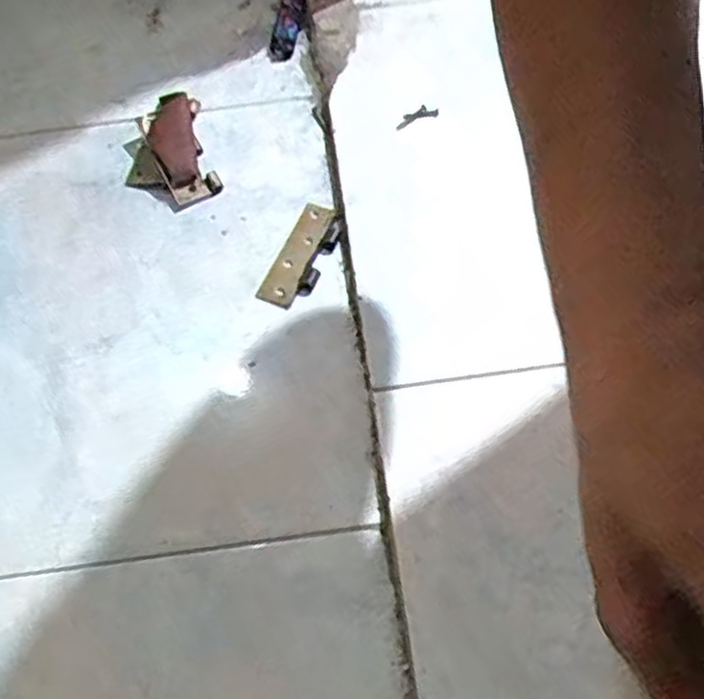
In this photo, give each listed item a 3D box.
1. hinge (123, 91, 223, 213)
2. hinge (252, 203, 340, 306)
[{"bbox_3d":[-0.161,-0.170,0.648,0.073,0.029,0.103,-18,63,-5],"label":"hinge"},{"bbox_3d":[-0.040,-0.078,0.604,0.044,0.008,0.098,21,66,14],"label":"hinge"}]

